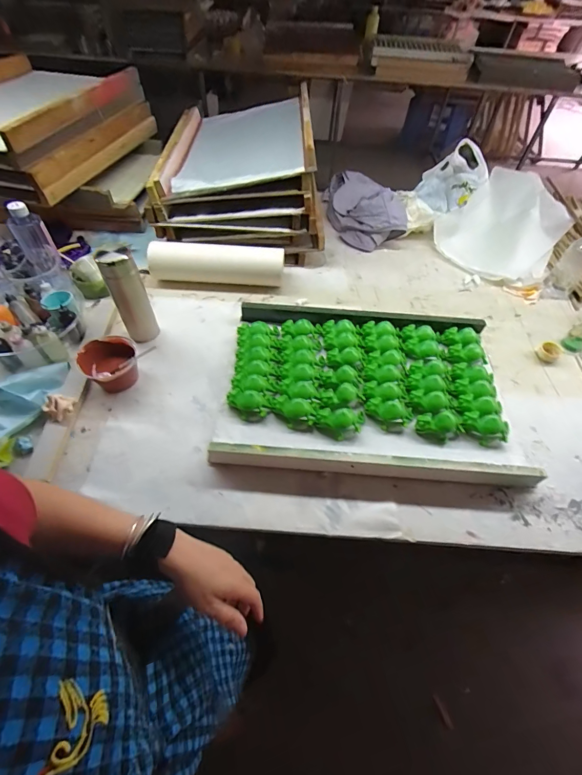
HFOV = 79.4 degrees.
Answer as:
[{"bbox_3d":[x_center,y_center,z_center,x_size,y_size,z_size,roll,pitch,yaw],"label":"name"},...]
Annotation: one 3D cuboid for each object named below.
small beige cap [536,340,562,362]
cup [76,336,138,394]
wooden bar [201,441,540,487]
[{"bbox_3d":[0.616,-0.088,0.837,0.053,0.023,0.048,-37,63,-26],"label":"small beige cap"},{"bbox_3d":[-0.367,-0.048,0.722,0.104,0.083,0.104,1,53,-2],"label":"cup"},{"bbox_3d":[0.141,0.139,0.624,0.570,0.056,0.024,5,53,1],"label":"wooden bar"}]

